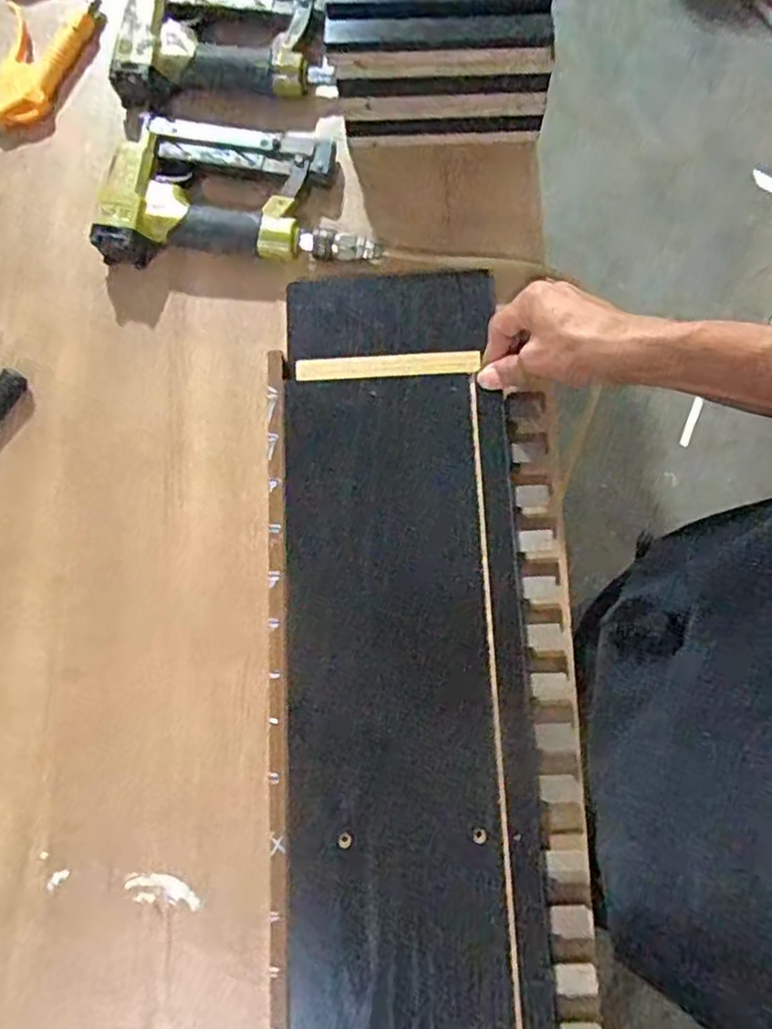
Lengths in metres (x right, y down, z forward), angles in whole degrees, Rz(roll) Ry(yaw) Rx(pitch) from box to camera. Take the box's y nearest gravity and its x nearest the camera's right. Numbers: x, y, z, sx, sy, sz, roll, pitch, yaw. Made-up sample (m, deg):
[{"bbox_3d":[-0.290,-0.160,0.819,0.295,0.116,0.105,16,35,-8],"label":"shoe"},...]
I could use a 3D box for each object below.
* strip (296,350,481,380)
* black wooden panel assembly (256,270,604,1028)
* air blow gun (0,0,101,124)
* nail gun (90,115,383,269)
[{"bbox_3d":[0.001,-0.123,0.536,0.146,0.005,0.023,-2,70,-1],"label":"strip"},{"bbox_3d":[0.034,0.217,0.477,0.217,0.040,0.870,-2,77,0],"label":"black wooden panel assembly"},{"bbox_3d":[-0.357,-0.401,0.616,0.088,0.029,0.211,26,80,6],"label":"air blow gun"},{"bbox_3d":[-0.132,-0.290,0.586,0.233,0.041,0.132,-1,79,1],"label":"nail gun"}]

